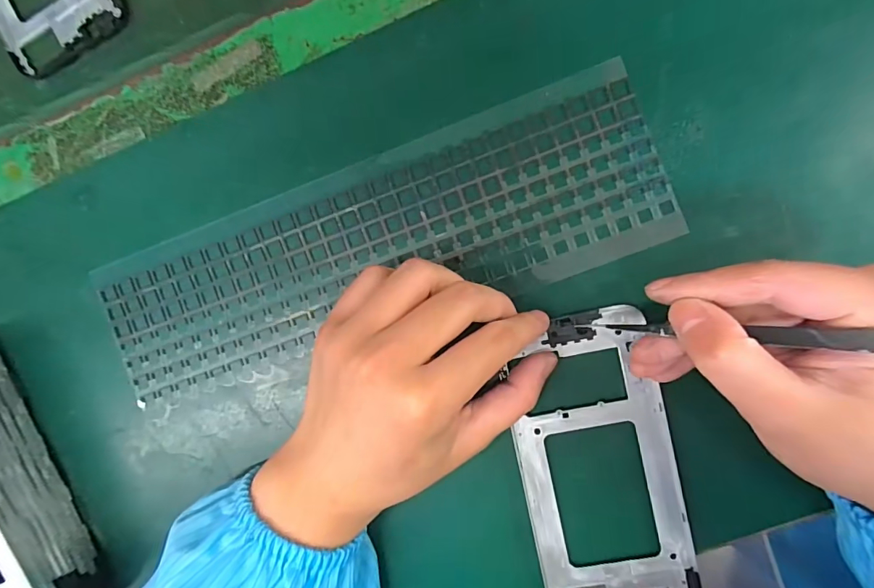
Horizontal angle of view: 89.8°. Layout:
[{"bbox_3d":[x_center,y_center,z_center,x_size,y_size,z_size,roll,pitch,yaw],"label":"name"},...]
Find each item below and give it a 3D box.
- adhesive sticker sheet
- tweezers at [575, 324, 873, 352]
[{"bbox_3d":[-0.033,-0.022,0.232,0.300,0.004,0.089,-21,89,6],"label":"adhesive sticker sheet"},{"bbox_3d":[0.122,0.016,0.175,0.131,0.018,0.007,0,91,51],"label":"tweezers"}]

